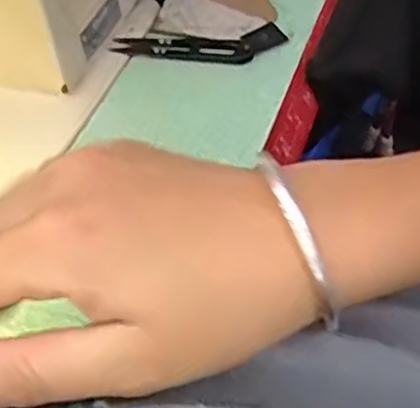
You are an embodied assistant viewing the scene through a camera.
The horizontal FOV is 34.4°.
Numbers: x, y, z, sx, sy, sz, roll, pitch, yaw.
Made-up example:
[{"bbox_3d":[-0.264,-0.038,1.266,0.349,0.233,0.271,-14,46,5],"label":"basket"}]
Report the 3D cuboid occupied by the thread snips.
[{"bbox_3d":[-0.008,-0.111,0.474,0.118,0.007,0.036,-3,51,2],"label":"thread snips"}]

